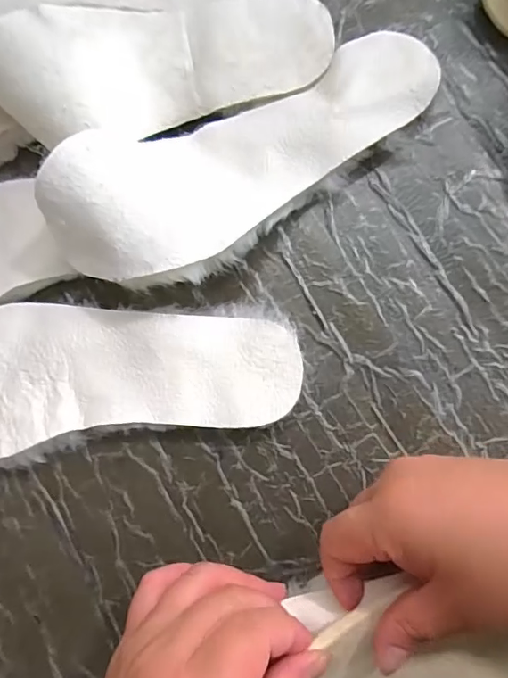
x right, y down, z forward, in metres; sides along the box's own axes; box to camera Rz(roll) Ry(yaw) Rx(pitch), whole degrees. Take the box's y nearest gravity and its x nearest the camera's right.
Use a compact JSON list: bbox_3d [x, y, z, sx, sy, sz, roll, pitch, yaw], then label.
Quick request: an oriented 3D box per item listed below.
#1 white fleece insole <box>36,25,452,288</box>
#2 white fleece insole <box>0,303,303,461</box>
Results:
[{"bbox_3d":[-0.003,-0.109,0.300,0.236,0.039,0.091,-28,82,-10],"label":"white fleece insole"},{"bbox_3d":[-0.106,0.023,0.312,0.263,0.018,0.088,-4,84,6],"label":"white fleece insole"}]

